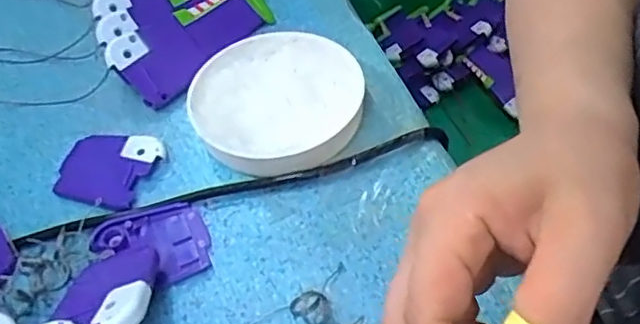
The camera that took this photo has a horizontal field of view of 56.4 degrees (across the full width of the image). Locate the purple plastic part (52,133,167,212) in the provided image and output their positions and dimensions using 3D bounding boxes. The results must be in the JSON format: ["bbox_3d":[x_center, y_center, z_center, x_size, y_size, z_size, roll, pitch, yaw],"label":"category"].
[{"bbox_3d":[-0.132,0.001,0.370,0.059,0.008,0.052,16,57,19],"label":"purple plastic part"}]

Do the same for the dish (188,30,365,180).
[{"bbox_3d":[-0.024,-0.038,0.376,0.104,0.027,0.102,-4,53,5],"label":"dish"}]

